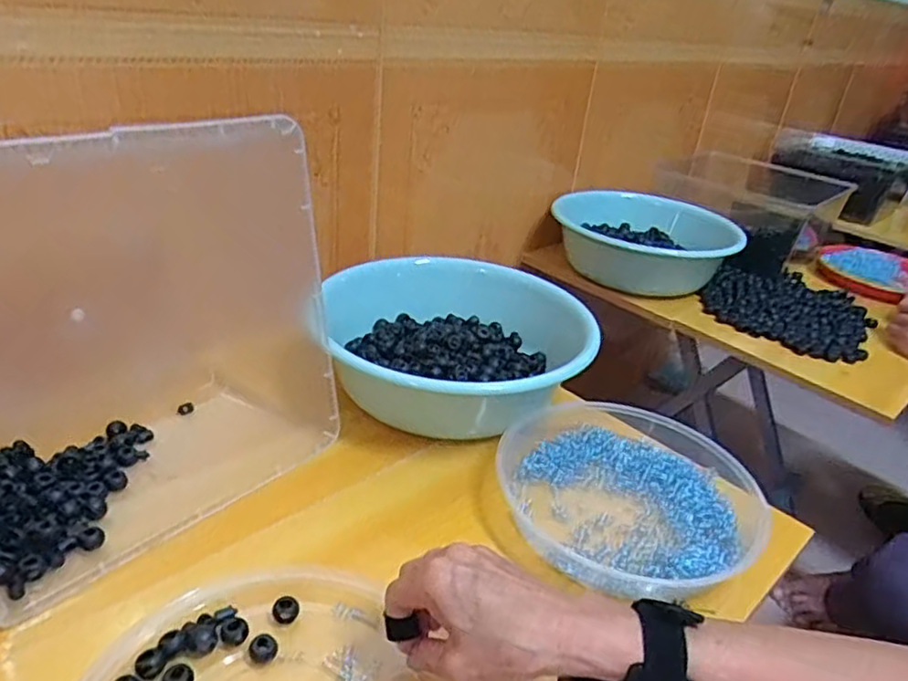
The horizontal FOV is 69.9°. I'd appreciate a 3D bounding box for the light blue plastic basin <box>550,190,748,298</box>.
[{"bbox_3d":[0.309,-0.159,1.051,0.289,0.094,0.248,12,30,9],"label":"light blue plastic basin"}]

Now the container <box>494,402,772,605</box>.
[{"bbox_3d":[0.160,0.136,0.581,0.224,0.045,0.227,5,29,-3],"label":"container"}]

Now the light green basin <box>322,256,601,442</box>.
[{"bbox_3d":[0.007,0.010,0.709,0.270,0.097,0.270,5,29,-3],"label":"light green basin"}]

